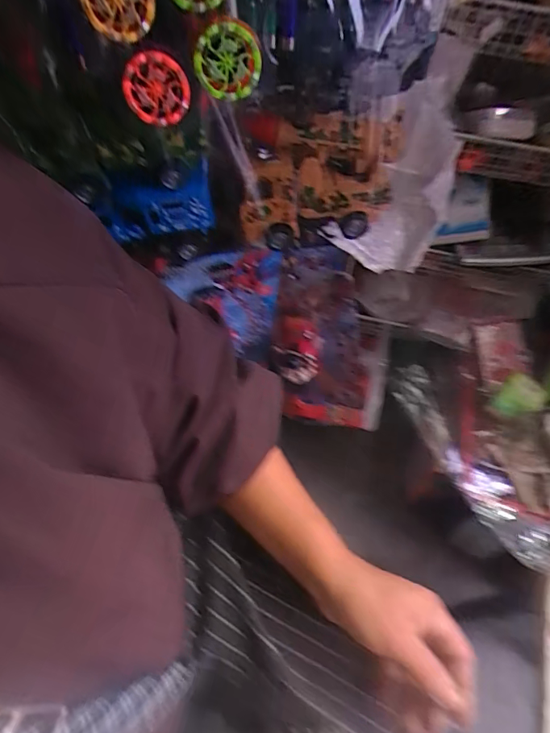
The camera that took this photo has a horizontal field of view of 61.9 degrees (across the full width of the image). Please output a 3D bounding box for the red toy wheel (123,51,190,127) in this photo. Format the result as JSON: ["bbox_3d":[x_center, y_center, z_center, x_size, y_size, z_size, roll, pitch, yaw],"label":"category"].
[{"bbox_3d":[-0.077,-0.178,0.295,0.042,0.043,0.009,-3,62,0],"label":"red toy wheel"}]

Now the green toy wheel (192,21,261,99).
[{"bbox_3d":[-0.029,-0.190,0.286,0.040,0.039,0.013,3,43,2],"label":"green toy wheel"}]

